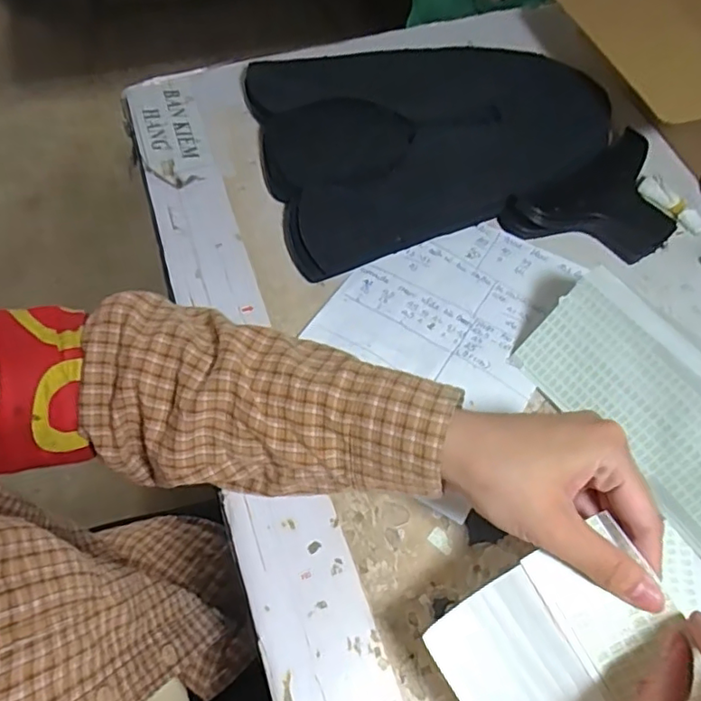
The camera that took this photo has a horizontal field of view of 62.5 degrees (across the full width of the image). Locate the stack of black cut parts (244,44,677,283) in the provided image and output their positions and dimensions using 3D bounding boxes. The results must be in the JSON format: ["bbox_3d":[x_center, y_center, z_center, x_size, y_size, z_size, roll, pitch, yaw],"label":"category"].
[{"bbox_3d":[0.075,-0.165,0.456,0.290,0.028,0.219,-3,63,-5],"label":"stack of black cut parts"}]

